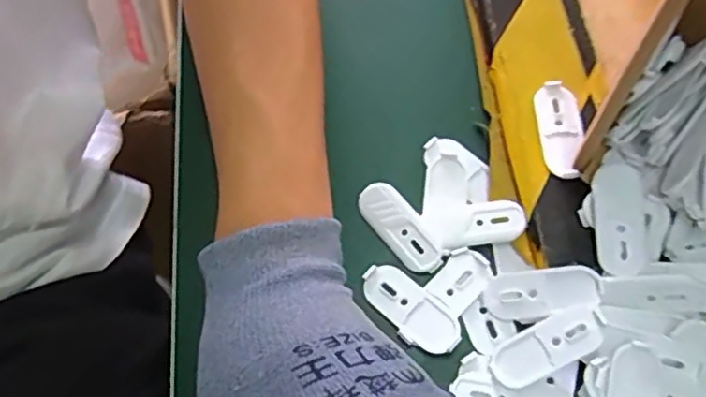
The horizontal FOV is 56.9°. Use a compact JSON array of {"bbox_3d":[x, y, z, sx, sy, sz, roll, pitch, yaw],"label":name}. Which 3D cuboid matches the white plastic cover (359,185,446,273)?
[{"bbox_3d":[0.022,0.013,0.301,0.019,0.005,0.049,-38,70,-13],"label":"white plastic cover"}]

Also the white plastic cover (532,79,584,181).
[{"bbox_3d":[0.096,-0.032,0.303,0.020,0.008,0.050,-2,66,2],"label":"white plastic cover"}]

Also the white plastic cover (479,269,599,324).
[{"bbox_3d":[0.080,0.041,0.278,0.047,0.005,0.020,-12,64,25],"label":"white plastic cover"}]

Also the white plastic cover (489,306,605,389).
[{"bbox_3d":[0.079,0.062,0.268,0.046,0.004,0.018,-32,67,12],"label":"white plastic cover"}]

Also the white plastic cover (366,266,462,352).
[{"bbox_3d":[0.025,0.048,0.287,0.022,0.005,0.049,-41,71,-14],"label":"white plastic cover"}]

